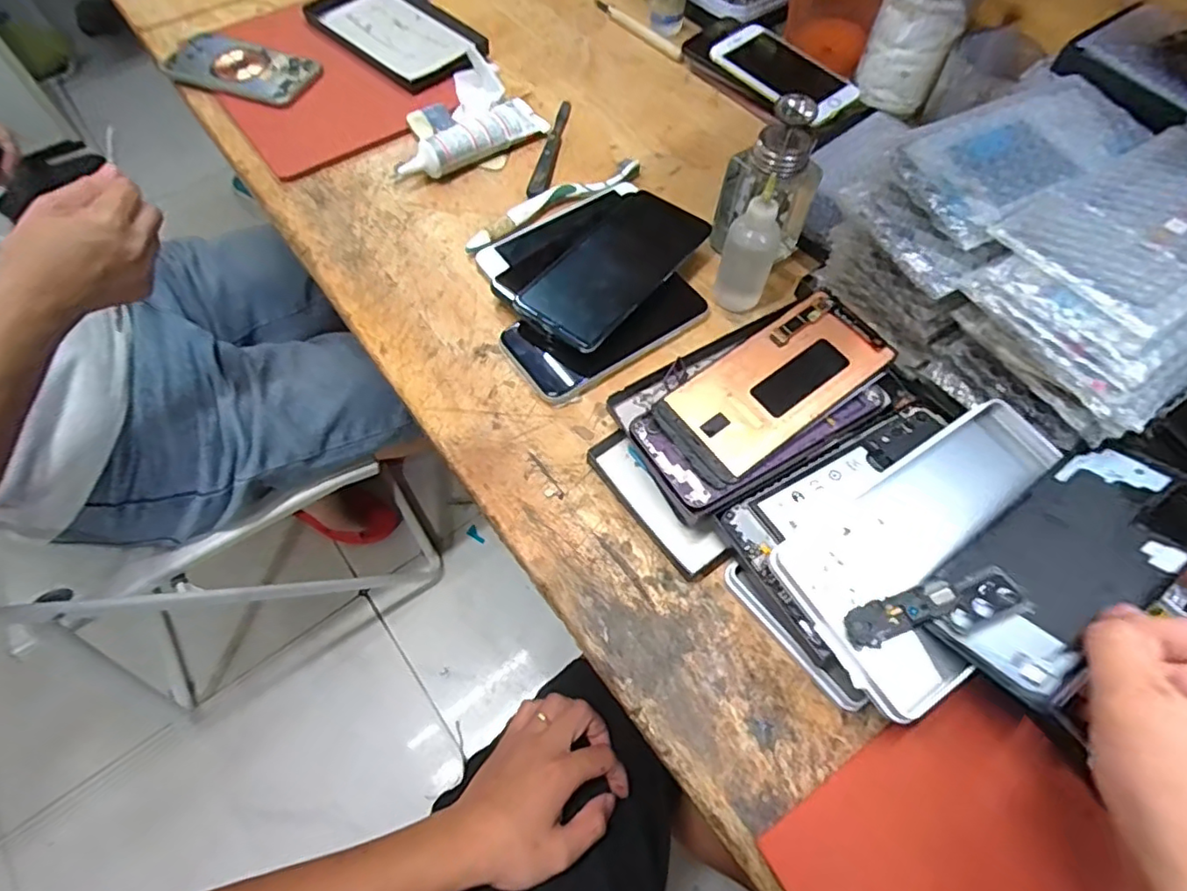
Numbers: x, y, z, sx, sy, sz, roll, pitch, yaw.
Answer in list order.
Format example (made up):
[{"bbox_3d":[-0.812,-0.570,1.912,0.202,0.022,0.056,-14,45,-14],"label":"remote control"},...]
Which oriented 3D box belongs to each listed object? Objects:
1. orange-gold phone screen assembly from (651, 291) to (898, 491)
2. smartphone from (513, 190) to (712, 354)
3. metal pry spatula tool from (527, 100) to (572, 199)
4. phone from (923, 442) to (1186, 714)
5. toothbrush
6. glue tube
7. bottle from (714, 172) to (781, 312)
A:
[{"bbox_3d":[0.120,-0.042,0.394,0.160,0.005,0.073,-33,68,-17],"label":"orange-gold phone screen assembly"},{"bbox_3d":[0.017,-0.136,0.454,0.074,0.010,0.152,36,70,17],"label":"smartphone"},{"bbox_3d":[-0.038,-0.272,0.549,0.015,0.008,0.134,10,66,6],"label":"metal pry spatula tool"},{"bbox_3d":[0.243,0.057,0.306,0.152,0.007,0.071,-35,44,-10],"label":"phone"},{"bbox_3d":[-0.035,-0.208,0.507,0.170,0.020,0.030,-33,68,-16],"label":"toothbrush"},{"bbox_3d":[-0.108,-0.274,0.532,0.143,0.035,0.046,-39,70,-19],"label":"glue tube"},{"bbox_3d":[0.112,-0.138,0.429,0.035,0.098,0.031,16,64,7],"label":"bottle"}]

